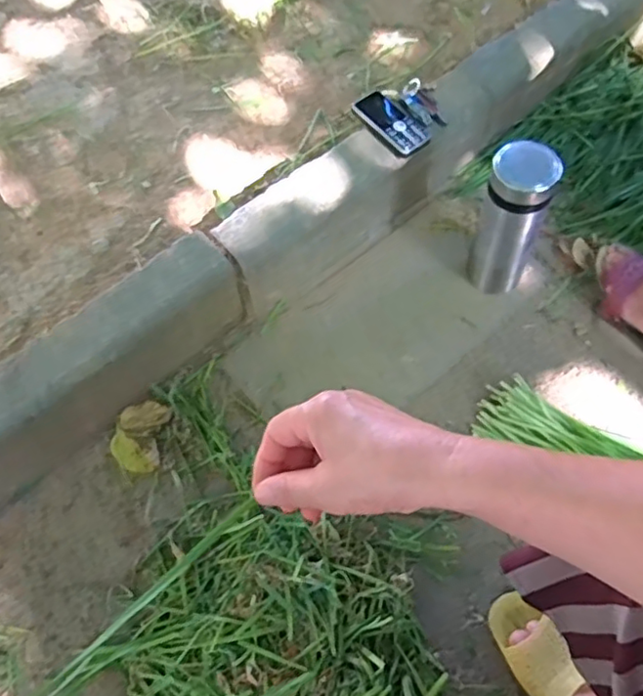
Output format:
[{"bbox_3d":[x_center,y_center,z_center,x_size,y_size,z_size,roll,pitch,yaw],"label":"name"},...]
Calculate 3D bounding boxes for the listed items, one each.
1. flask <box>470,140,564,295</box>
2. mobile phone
[{"bbox_3d":[0.262,-0.177,0.863,0.091,0.223,0.086,17,64,11],"label":"flask"},{"bbox_3d":[0.105,-0.341,0.925,0.060,0.015,0.121,-41,68,-18],"label":"mobile phone"}]

